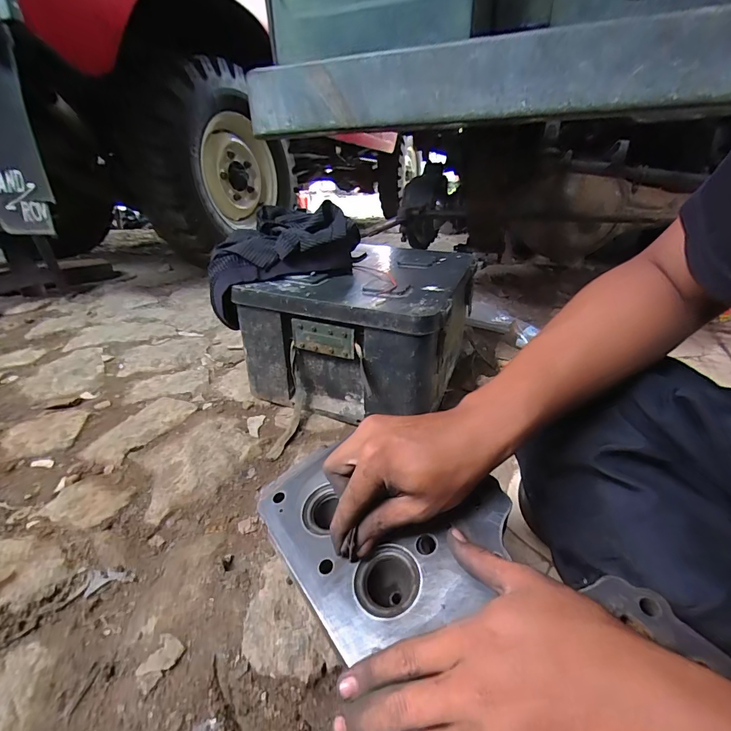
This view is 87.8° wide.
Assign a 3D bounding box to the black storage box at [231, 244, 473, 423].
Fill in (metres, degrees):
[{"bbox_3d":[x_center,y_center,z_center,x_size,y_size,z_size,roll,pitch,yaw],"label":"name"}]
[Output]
[{"bbox_3d":[0.013,-0.078,0.769,0.344,0.236,0.367,13,30,22],"label":"black storage box"}]

